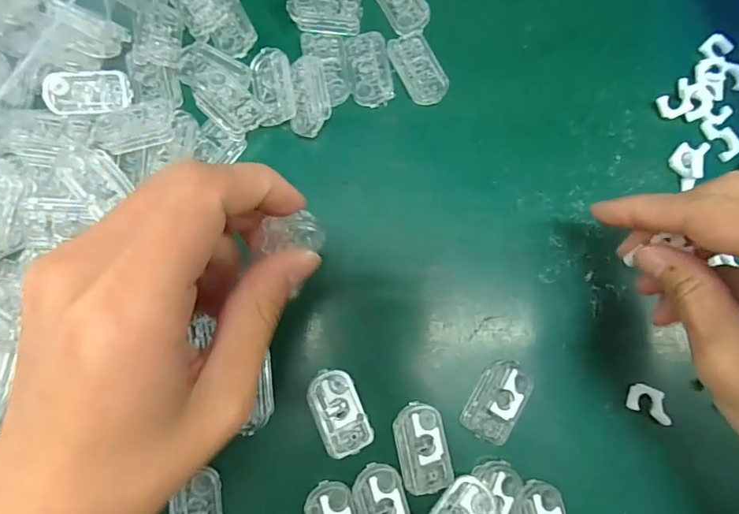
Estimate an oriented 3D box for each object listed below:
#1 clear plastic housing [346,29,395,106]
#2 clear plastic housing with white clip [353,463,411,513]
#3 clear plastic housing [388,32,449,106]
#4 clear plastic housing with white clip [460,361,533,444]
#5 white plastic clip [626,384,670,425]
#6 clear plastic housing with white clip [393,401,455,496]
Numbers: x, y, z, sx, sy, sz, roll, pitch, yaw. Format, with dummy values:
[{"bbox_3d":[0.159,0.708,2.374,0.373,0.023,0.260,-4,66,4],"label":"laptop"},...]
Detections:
[{"bbox_3d":[0.000,-0.095,0.233,0.020,0.004,0.037,-9,78,-5],"label":"clear plastic housing"},{"bbox_3d":[0.006,0.109,0.198,0.021,0.005,0.037,-15,78,-6],"label":"clear plastic housing with white clip"},{"bbox_3d":[0.025,-0.096,0.235,0.020,0.004,0.037,-27,80,-9],"label":"clear plastic housing"},{"bbox_3d":[0.058,0.065,0.211,0.022,0.009,0.035,31,77,4],"label":"clear plastic housing with white clip"},{"bbox_3d":[0.130,0.068,0.215,0.019,0.006,0.013,27,77,3],"label":"white plastic clip"},{"bbox_3d":[0.023,0.084,0.204,0.022,0.006,0.037,-11,78,-5],"label":"clear plastic housing with white clip"}]

